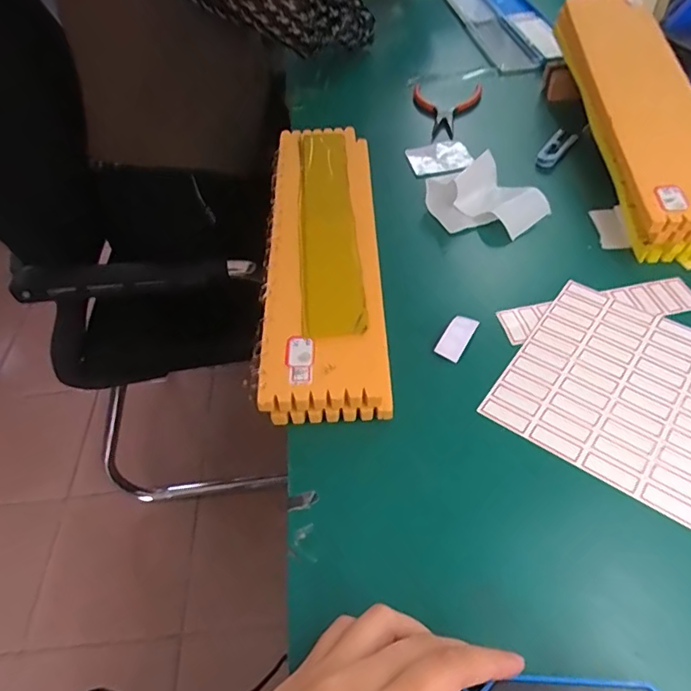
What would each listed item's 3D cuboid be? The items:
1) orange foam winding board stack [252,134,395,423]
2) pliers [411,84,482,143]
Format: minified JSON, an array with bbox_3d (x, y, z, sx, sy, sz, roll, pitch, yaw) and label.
[{"bbox_3d":[-0.019,-0.086,0.434,0.088,0.036,0.336,-5,50,4],"label":"orange foam winding board stack"},{"bbox_3d":[0.116,-0.271,0.586,0.080,0.012,0.107,6,56,6],"label":"pliers"}]

